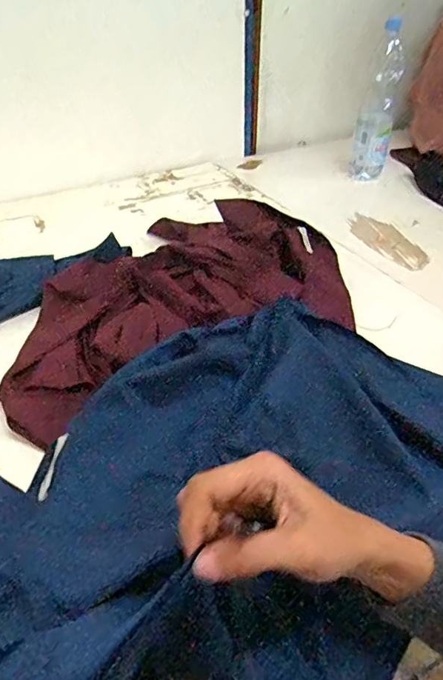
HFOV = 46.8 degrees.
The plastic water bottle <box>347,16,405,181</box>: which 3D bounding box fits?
[{"bbox_3d":[0.374,-0.561,1.230,0.090,0.330,0.103,9,39,11],"label":"plastic water bottle"}]

